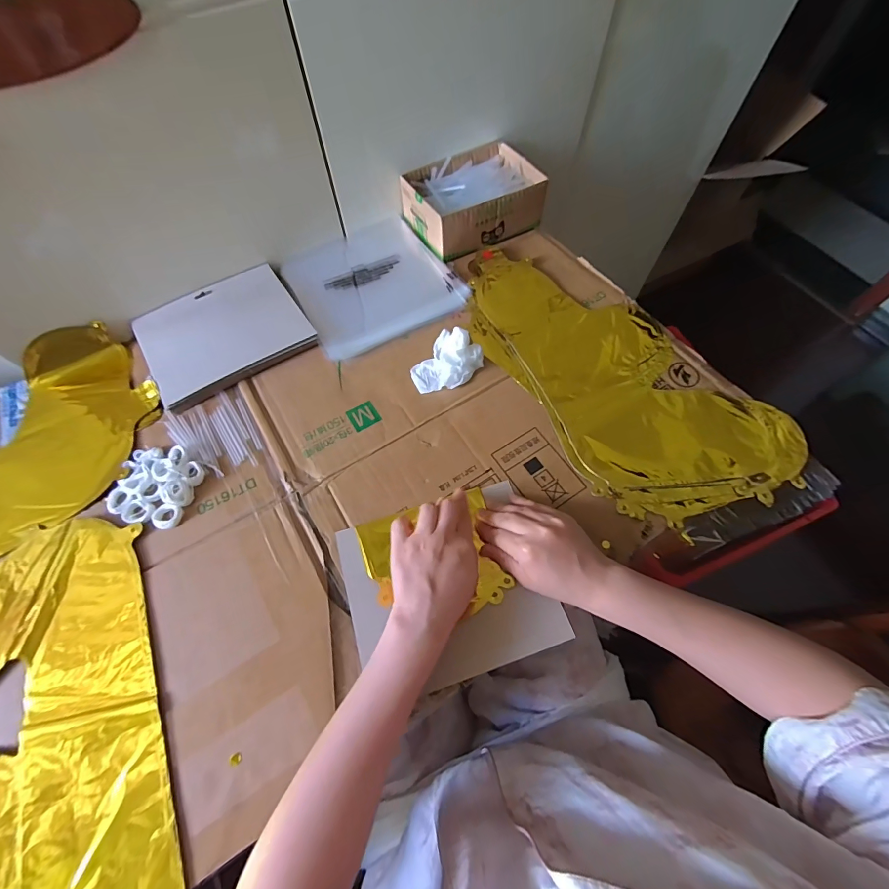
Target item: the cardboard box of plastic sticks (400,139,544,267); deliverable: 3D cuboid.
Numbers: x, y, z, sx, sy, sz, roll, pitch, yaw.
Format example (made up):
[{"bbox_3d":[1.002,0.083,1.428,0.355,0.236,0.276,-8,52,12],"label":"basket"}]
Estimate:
[{"bbox_3d":[0.044,-0.369,0.598,0.189,0.066,0.137,-27,66,-13],"label":"cardboard box of plastic sticks"}]

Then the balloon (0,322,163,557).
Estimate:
[{"bbox_3d":[-0.495,0.049,0.421,0.199,0.033,0.402,32,70,18],"label":"balloon"}]

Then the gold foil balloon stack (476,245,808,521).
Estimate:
[{"bbox_3d":[0.206,-0.105,0.499,0.234,0.017,0.440,-27,66,-13],"label":"gold foil balloon stack"}]

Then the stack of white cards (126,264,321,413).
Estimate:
[{"bbox_3d":[-0.287,-0.148,0.518,0.194,0.016,0.162,-29,67,-14],"label":"stack of white cards"}]

